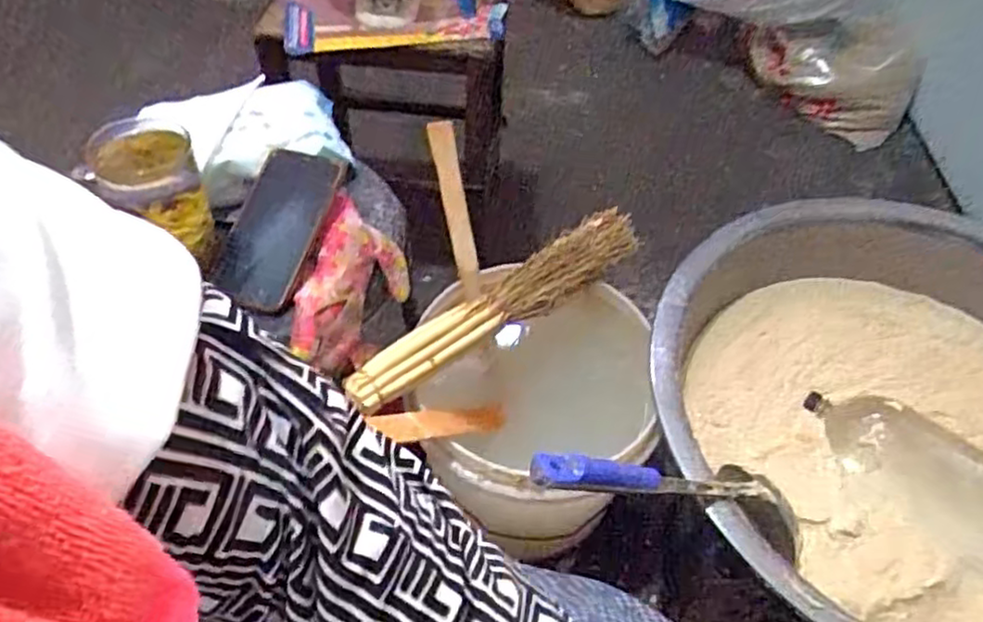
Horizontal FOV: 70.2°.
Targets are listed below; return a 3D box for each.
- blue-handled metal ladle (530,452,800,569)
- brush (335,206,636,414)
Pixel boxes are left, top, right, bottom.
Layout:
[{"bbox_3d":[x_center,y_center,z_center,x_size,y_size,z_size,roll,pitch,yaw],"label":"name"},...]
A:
[{"bbox_3d":[0.143,0.142,0.535,0.312,0.023,0.085,20,38,-37],"label":"blue-handled metal ladle"},{"bbox_3d":[0.023,-0.008,0.682,0.329,0.046,0.056,-37,57,-25],"label":"brush"}]

